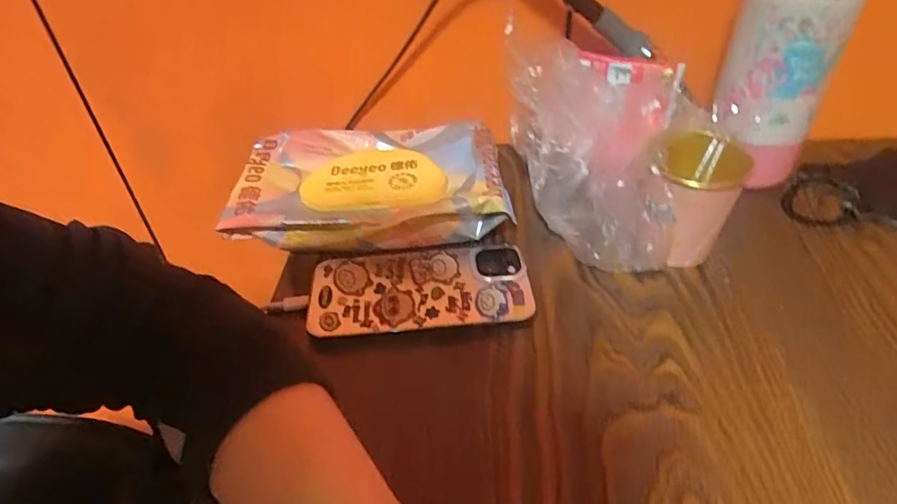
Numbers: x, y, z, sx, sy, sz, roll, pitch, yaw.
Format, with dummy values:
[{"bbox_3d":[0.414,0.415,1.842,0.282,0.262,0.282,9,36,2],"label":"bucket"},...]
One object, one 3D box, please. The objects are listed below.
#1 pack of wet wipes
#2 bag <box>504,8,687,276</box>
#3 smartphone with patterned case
[{"bbox_3d":[-0.067,-0.056,0.439,0.212,0.036,0.133,-8,42,-5],"label":"pack of wet wipes"},{"bbox_3d":[0.105,-0.077,0.411,0.131,0.116,0.156,7,42,11],"label":"bag"},{"bbox_3d":[-0.020,0.026,0.380,0.148,0.012,0.075,-3,42,0],"label":"smartphone with patterned case"}]

